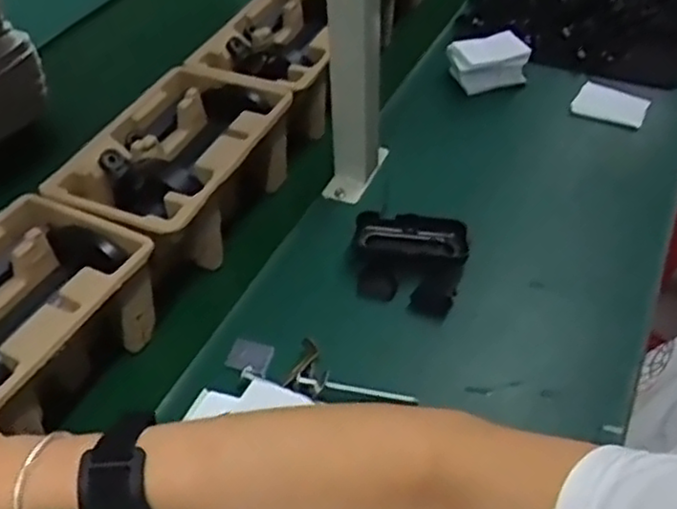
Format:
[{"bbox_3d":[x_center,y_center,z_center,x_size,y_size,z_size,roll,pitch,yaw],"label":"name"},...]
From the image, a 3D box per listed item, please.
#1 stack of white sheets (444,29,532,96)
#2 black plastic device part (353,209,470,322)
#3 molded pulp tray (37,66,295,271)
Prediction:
[{"bbox_3d":[0.188,-0.237,0.888,0.088,0.052,0.069,-12,44,-10],"label":"stack of white sheets"},{"bbox_3d":[0.064,0.009,0.678,0.102,0.039,0.102,8,44,10],"label":"black plastic device part"},{"bbox_3d":[-0.153,-0.078,0.710,0.145,0.098,0.235,16,46,19],"label":"molded pulp tray"}]

